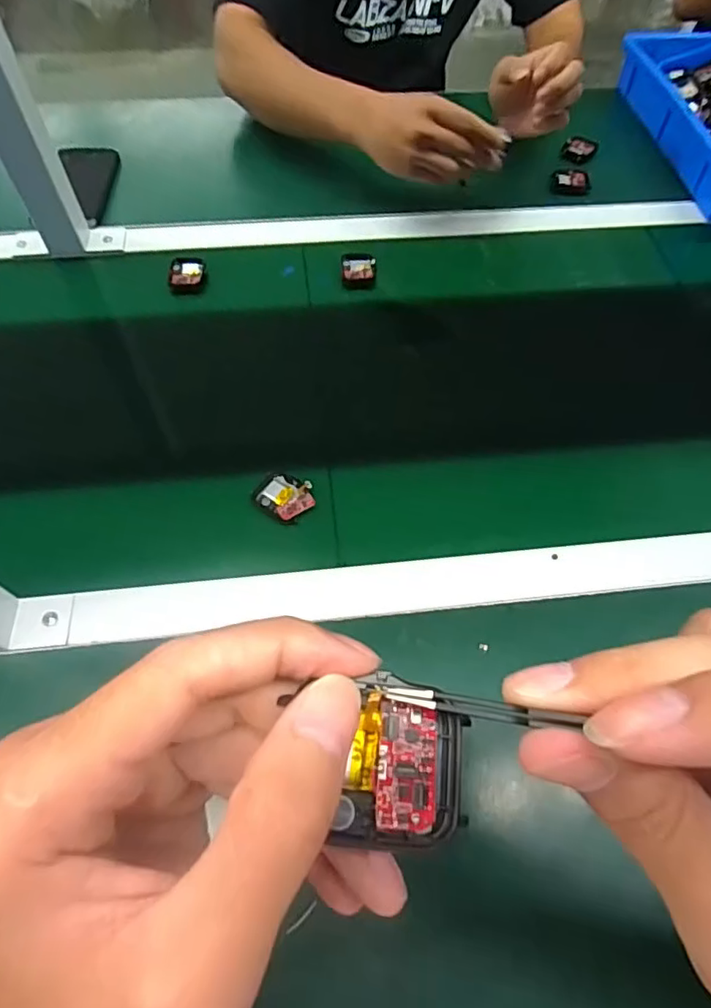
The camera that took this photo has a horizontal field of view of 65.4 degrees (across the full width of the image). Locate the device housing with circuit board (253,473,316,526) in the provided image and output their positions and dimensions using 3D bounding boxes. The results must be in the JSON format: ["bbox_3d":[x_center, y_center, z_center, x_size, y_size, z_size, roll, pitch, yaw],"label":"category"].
[{"bbox_3d":[-0.058,-0.006,0.462,0.048,0.014,0.038,32,64,15],"label":"device housing with circuit board"}]

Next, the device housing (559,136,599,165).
[{"bbox_3d":[0.294,-0.465,0.729,0.043,0.019,0.034,19,61,9],"label":"device housing"}]

